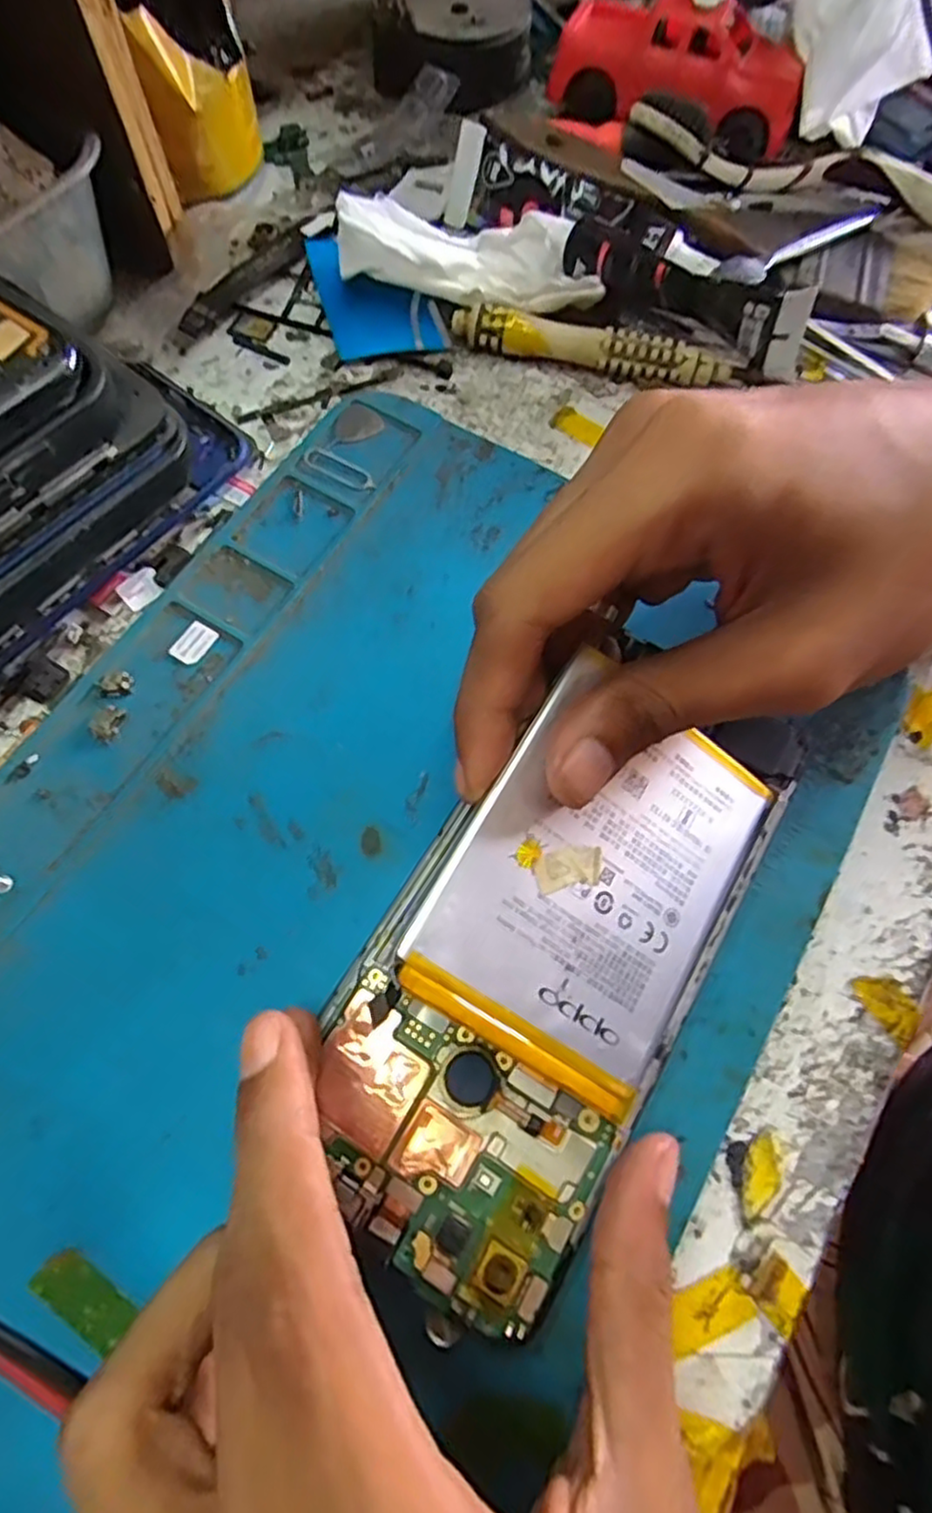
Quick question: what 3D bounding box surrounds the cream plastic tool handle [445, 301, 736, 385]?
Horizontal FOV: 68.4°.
[{"bbox_3d":[0.042,-0.138,0.233,0.093,0.014,0.010,14,70,3],"label":"cream plastic tool handle"}]

